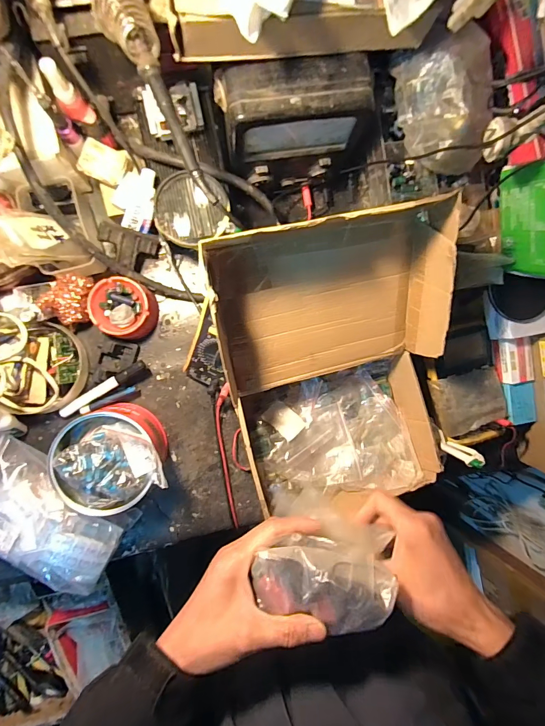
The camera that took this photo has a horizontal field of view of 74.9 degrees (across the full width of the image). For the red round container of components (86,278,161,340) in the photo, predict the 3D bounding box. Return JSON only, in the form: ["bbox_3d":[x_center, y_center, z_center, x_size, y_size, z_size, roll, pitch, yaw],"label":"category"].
[{"bbox_3d":[-0.210,-0.076,0.504,0.079,0.048,0.078,0,93,-6],"label":"red round container of components"}]

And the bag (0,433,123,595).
[{"bbox_3d":[-0.319,0.212,0.490,0.223,0.048,0.147,31,89,-7],"label":"bag"}]

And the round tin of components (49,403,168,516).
[{"bbox_3d":[-0.214,0.125,0.479,0.124,0.090,0.126,0,93,-6],"label":"round tin of components"}]

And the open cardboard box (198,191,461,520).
[{"bbox_3d":[0.082,0.026,0.446,0.245,0.191,0.354,-13,94,-5],"label":"open cardboard box"}]

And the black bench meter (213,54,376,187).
[{"bbox_3d":[0.025,-0.280,0.432,0.174,0.139,0.071,-7,94,-6],"label":"black bench meter"}]

